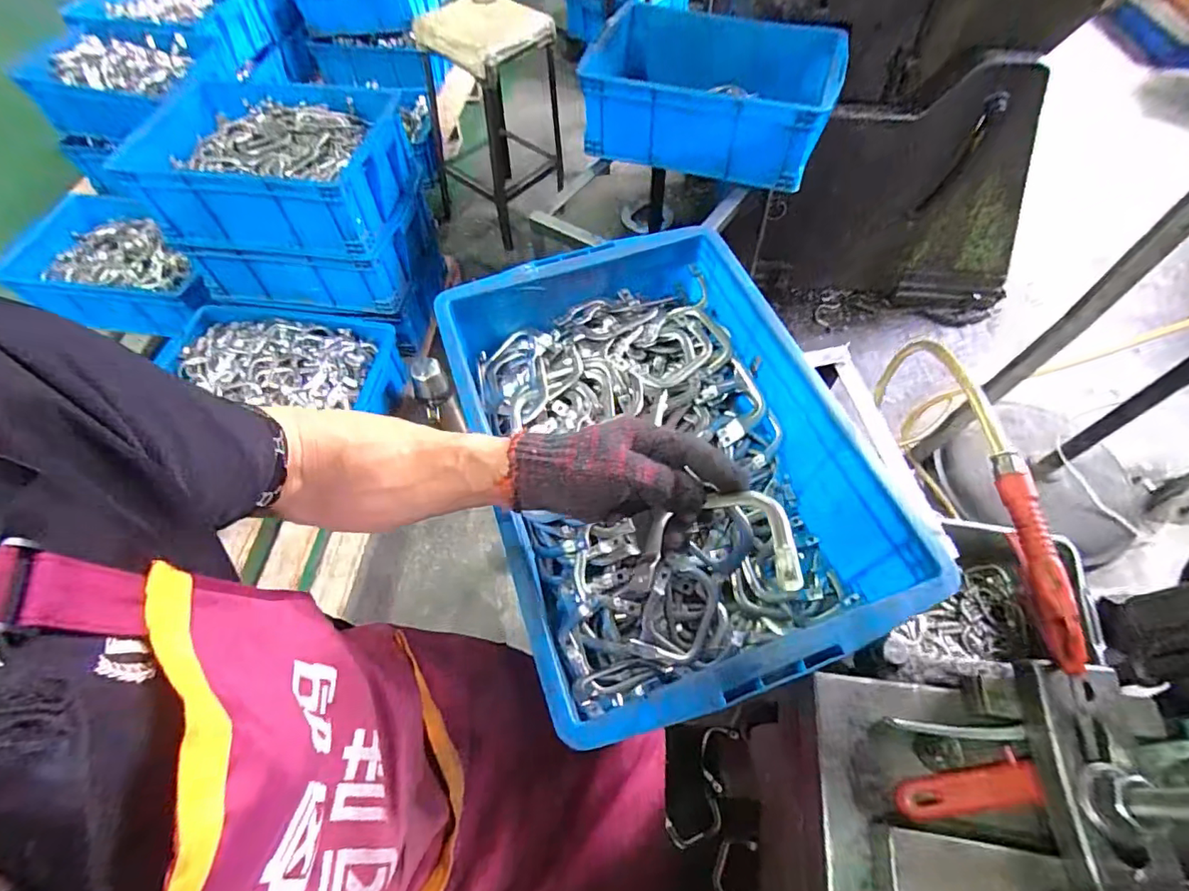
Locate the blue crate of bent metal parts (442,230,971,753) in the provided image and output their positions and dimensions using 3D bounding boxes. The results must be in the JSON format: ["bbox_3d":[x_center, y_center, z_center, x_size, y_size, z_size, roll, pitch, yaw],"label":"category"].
[{"bbox_3d":[0.068,0.014,0.578,0.338,0.163,0.487,-15,60,-8],"label":"blue crate of bent metal parts"}]

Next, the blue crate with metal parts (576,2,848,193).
[{"bbox_3d":[0.246,-0.758,1.124,0.493,0.166,0.372,17,60,10],"label":"blue crate with metal parts"}]

